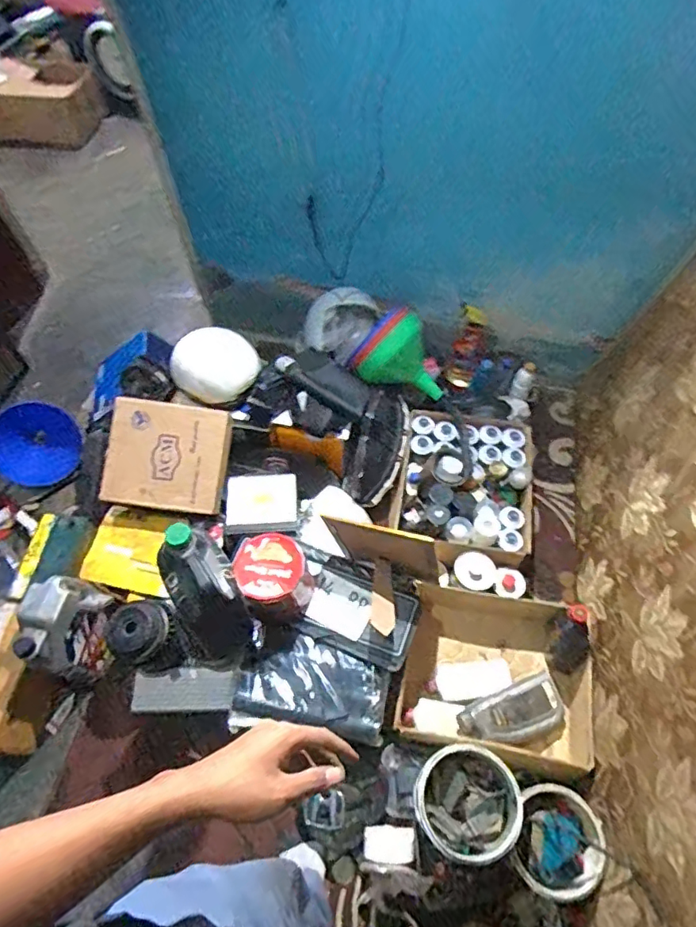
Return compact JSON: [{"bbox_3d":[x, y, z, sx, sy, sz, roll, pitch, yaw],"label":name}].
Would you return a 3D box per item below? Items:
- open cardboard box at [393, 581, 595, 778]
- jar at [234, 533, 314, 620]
[{"bbox_3d":[0.347,0.512,1.325,0.419,0.237,0.357,13,60,9],"label":"open cardboard box"},{"bbox_3d":[-0.166,0.263,1.251,0.151,0.185,0.153,-1,59,1],"label":"jar"}]

